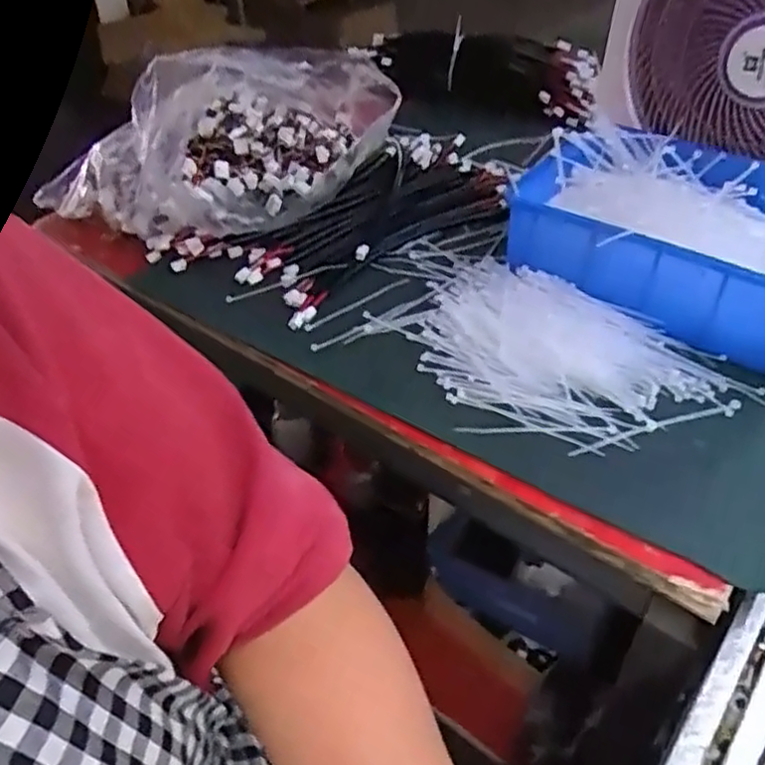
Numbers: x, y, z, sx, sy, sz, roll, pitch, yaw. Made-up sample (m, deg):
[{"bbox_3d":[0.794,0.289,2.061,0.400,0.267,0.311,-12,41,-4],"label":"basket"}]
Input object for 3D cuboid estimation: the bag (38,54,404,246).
[{"bbox_3d":[-0.143,-0.267,0.779,0.232,0.137,0.289,25,47,28],"label":"bag"}]

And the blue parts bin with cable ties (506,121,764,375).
[{"bbox_3d":[0.273,-0.126,0.650,0.285,0.099,0.186,25,47,27],"label":"blue parts bin with cable ties"}]

